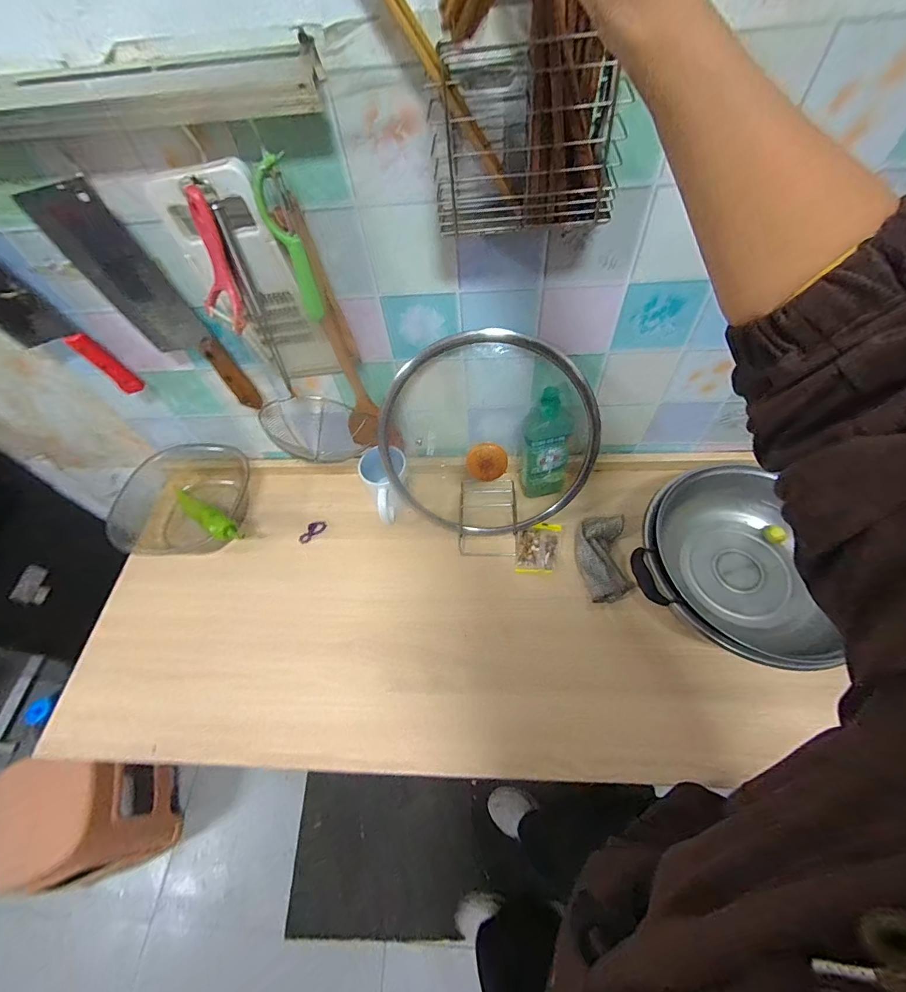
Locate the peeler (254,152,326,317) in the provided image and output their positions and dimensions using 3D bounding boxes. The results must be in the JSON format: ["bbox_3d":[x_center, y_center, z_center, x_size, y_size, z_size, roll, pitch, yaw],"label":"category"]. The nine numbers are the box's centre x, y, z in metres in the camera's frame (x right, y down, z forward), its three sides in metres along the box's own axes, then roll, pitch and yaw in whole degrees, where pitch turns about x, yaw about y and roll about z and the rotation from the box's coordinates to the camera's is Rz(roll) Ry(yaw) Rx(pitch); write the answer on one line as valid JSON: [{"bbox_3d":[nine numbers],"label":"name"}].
[{"bbox_3d":[-0.166,-0.259,0.433,0.034,0.151,0.029,-21,59,-8],"label":"peeler"}]

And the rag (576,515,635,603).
[{"bbox_3d":[0.240,0.096,0.667,0.080,0.039,0.140,-5,58,2],"label":"rag"}]

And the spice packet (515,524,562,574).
[{"bbox_3d":[0.142,0.086,0.694,0.068,0.015,0.085,3,58,7],"label":"spice packet"}]

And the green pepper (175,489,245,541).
[{"bbox_3d":[-0.428,0.026,0.711,0.271,0.039,0.040,17,58,40],"label":"green pepper"}]

